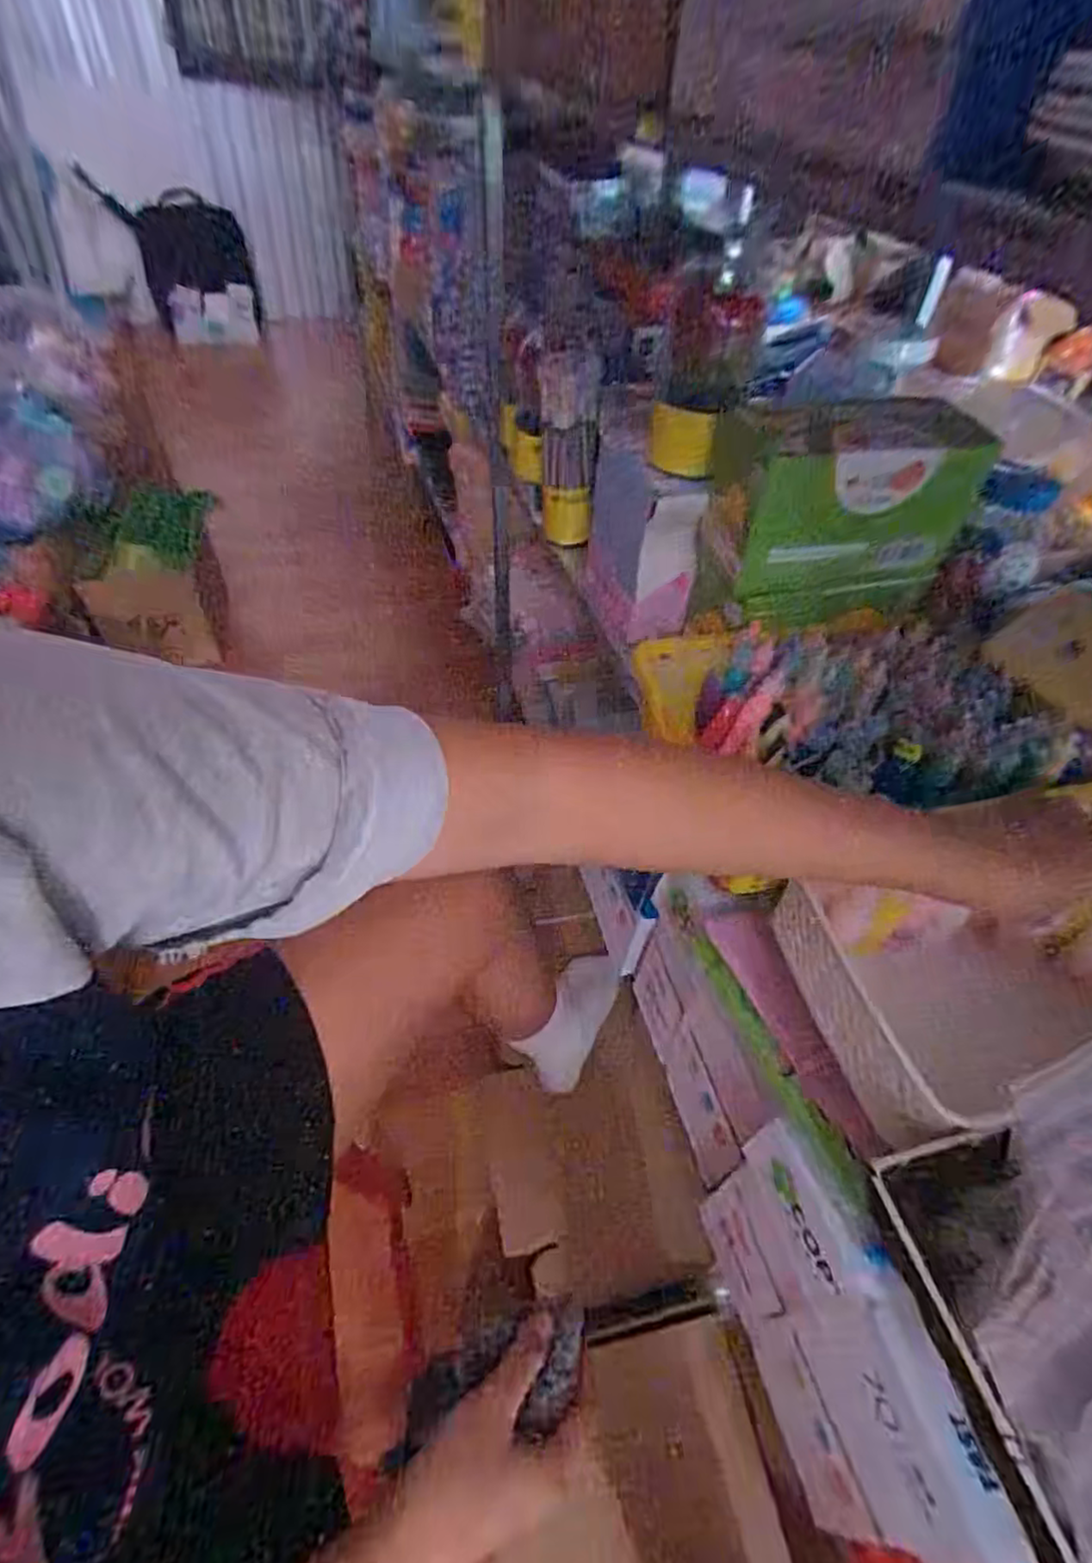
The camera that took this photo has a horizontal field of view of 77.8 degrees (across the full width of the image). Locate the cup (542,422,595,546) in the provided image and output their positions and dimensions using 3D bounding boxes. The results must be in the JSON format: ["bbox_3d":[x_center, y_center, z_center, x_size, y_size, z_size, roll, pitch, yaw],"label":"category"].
[{"bbox_3d":[0.023,-0.331,0.752,0.051,0.135,0.055,2,48,-3],"label":"cup"}]

